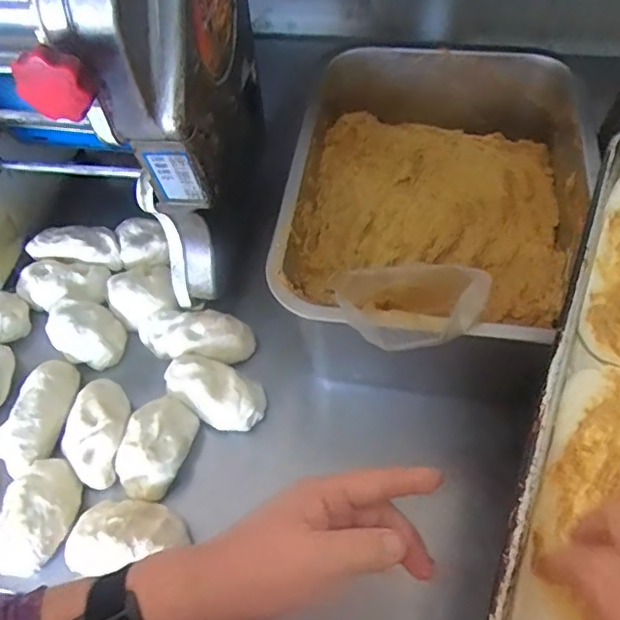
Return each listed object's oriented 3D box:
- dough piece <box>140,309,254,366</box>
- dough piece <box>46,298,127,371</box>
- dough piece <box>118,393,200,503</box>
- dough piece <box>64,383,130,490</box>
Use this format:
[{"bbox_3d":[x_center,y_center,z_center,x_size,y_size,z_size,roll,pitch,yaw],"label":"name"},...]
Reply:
[{"bbox_3d":[-0.114,0.026,0.587,0.116,0.033,0.050,3,56,6],"label":"dough piece"},{"bbox_3d":[-0.229,0.020,0.593,0.079,0.038,0.058,35,65,24],"label":"dough piece"},{"bbox_3d":[-0.136,0.120,0.522,0.053,0.032,0.088,14,58,13],"label":"dough piece"},{"bbox_3d":[-0.190,0.106,0.528,0.050,0.034,0.093,5,56,7],"label":"dough piece"}]

